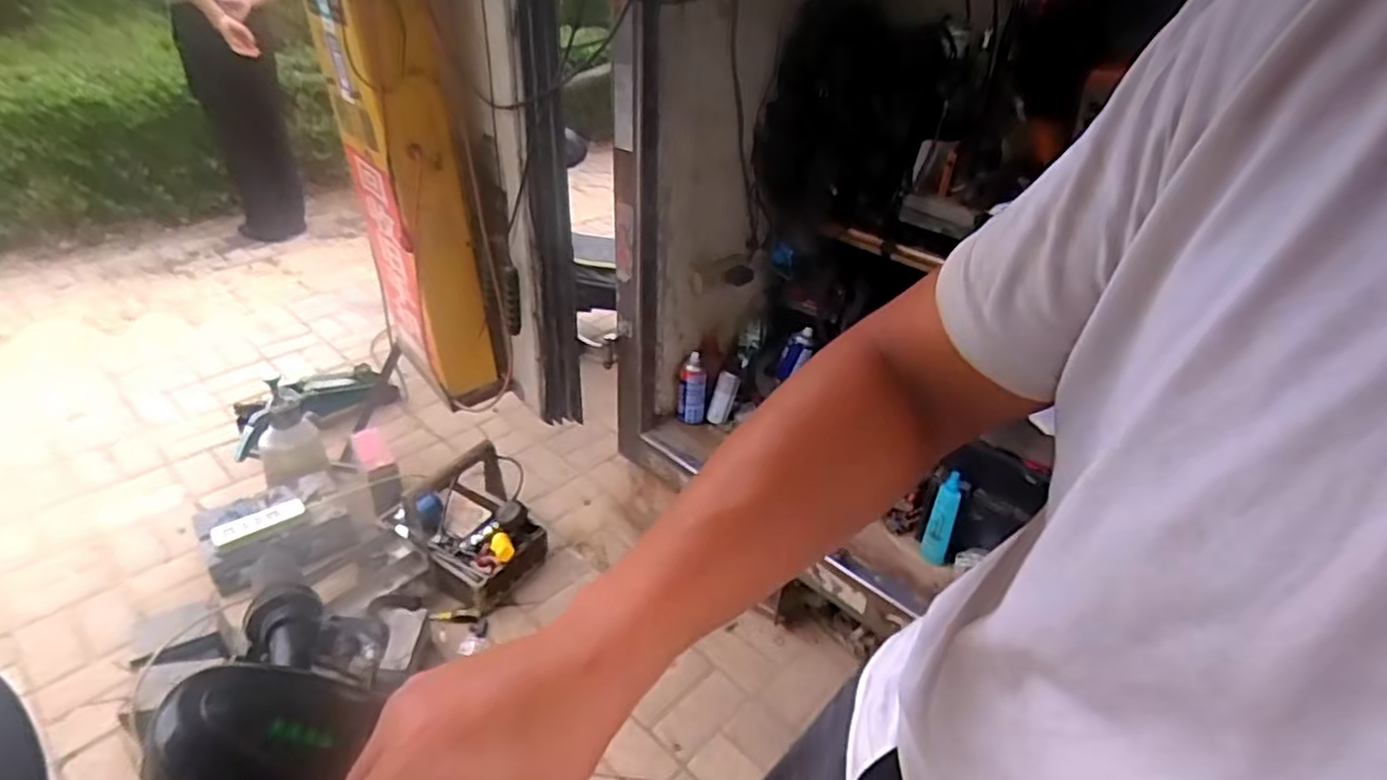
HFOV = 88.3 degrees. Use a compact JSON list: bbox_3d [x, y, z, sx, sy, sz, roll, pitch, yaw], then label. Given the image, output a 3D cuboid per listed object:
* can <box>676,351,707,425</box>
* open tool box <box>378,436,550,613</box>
[{"bbox_3d":[-0.002,-0.006,1.621,0.063,0.165,0.068,3,32,-2],"label":"can"},{"bbox_3d":[-0.512,0.272,1.593,0.329,0.207,0.240,25,39,28],"label":"open tool box"}]

